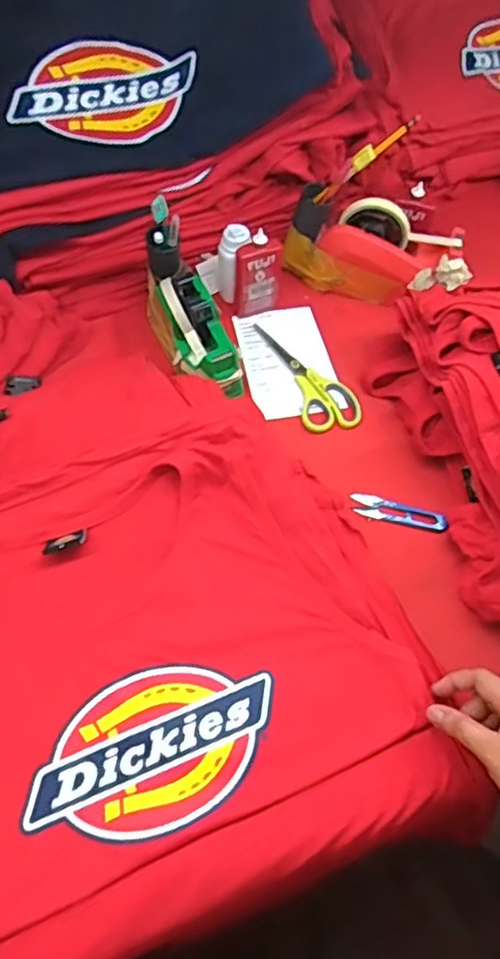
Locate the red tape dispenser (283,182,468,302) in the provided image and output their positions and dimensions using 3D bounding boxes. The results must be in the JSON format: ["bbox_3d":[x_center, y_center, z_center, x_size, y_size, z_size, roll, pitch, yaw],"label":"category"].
[{"bbox_3d":[0.147,-0.293,0.830,0.229,0.110,0.069,11,59,6],"label":"red tape dispenser"}]

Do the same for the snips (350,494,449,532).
[{"bbox_3d":[0.164,0.037,0.714,0.105,0.009,0.031,14,59,8],"label":"snips"}]

